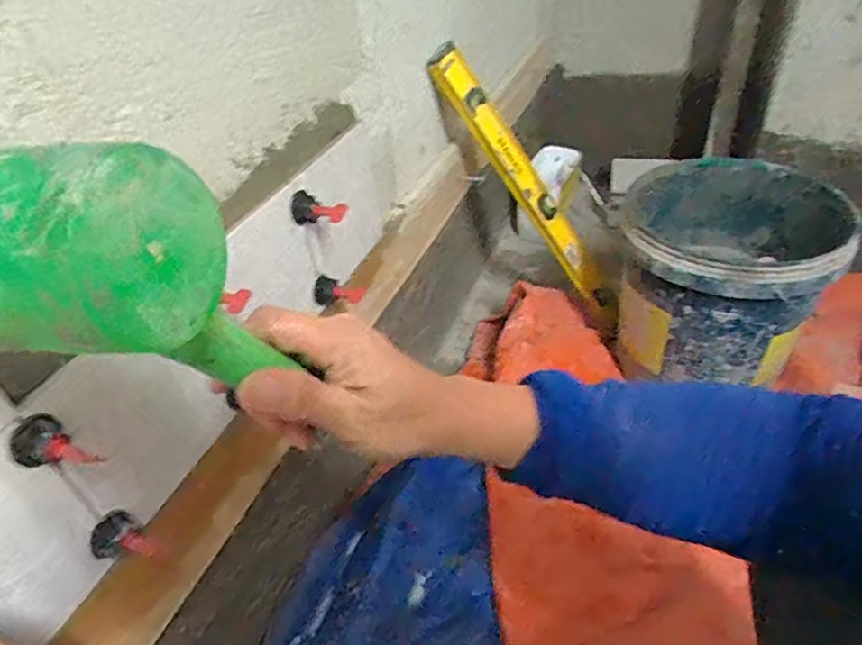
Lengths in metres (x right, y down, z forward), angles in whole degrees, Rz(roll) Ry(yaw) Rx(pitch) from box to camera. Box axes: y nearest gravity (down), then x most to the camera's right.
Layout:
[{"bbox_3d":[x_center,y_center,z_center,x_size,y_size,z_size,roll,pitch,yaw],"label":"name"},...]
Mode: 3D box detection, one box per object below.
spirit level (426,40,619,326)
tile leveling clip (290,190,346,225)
[{"bbox_3d":[0.178,-0.200,0.978,0.049,0.585,0.033,-30,35,20],"label":"spirit level"},{"bbox_3d":[-0.104,-0.106,0.551,0.049,0.026,0.027,13,43,22],"label":"tile leveling clip"}]

